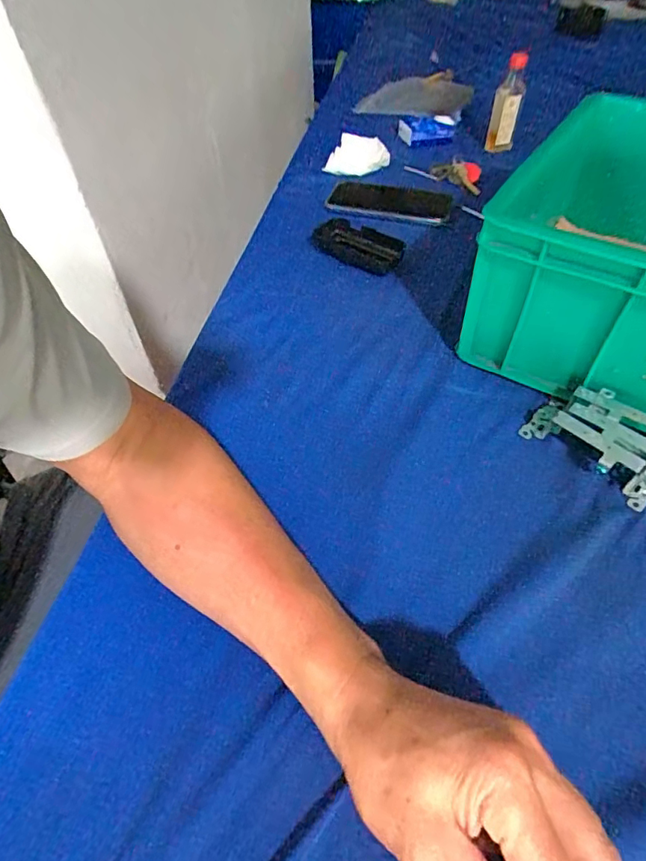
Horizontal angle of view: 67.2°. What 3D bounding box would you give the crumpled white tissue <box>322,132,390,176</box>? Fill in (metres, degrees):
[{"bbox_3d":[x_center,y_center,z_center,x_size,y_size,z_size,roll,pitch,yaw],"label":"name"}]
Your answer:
[{"bbox_3d":[0.049,-0.405,0.721,0.091,0.046,0.054,16,53,15],"label":"crumpled white tissue"}]

